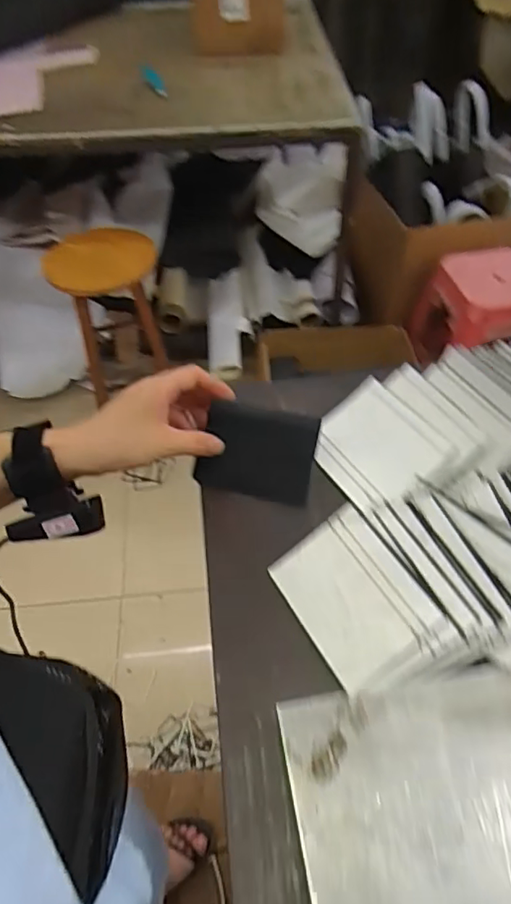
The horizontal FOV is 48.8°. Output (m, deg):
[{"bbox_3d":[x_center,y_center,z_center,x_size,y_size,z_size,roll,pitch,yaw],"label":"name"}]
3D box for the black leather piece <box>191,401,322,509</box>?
[{"bbox_3d":[0.001,0.001,0.483,0.099,0.076,0.009,11,7,13],"label":"black leather piece"}]

